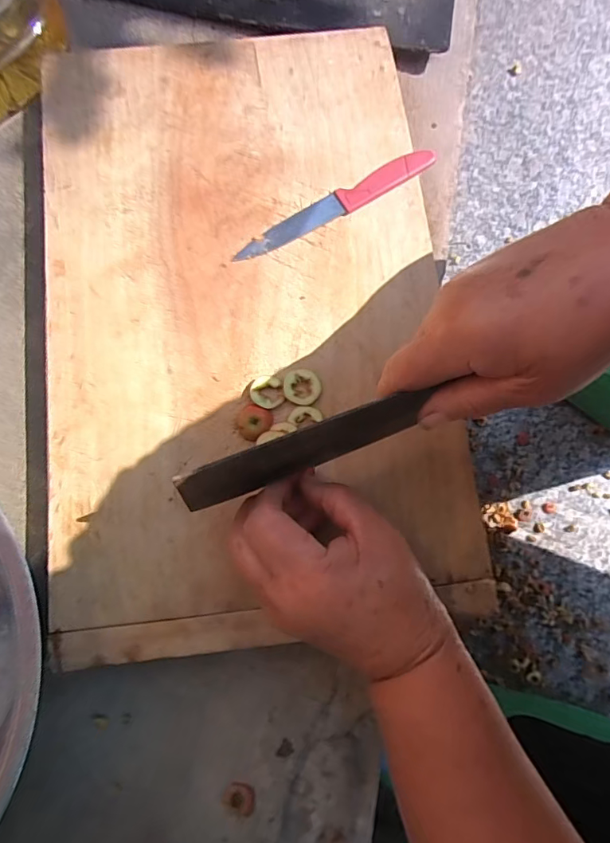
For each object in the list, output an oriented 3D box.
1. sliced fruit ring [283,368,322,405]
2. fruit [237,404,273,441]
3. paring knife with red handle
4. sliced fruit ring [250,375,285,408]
[{"bbox_3d":[-0.001,-0.024,0.327,0.026,0.005,0.024,0,79,-1],"label":"sliced fruit ring"},{"bbox_3d":[-0.035,0.000,0.320,0.024,0.009,0.022,0,79,-1],"label":"fruit"},{"bbox_3d":[0.024,-0.164,0.357,0.169,0.006,0.019,-29,81,-7],"label":"paring knife with red handle"},{"bbox_3d":[-0.026,-0.021,0.324,0.023,0.004,0.023,0,79,-1],"label":"sliced fruit ring"}]

